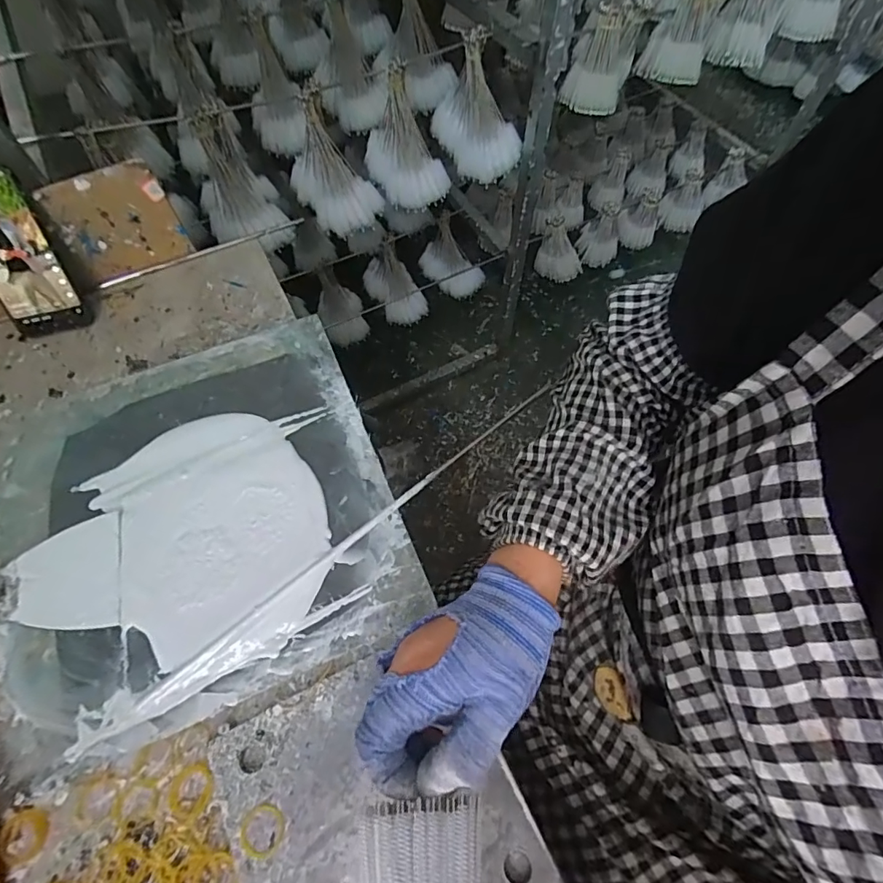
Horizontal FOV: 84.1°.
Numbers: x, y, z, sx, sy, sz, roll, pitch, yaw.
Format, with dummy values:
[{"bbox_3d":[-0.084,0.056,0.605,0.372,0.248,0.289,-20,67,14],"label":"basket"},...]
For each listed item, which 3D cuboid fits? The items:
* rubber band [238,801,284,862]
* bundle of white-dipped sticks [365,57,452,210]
[{"bbox_3d":[-0.125,0.271,0.341,0.030,0.004,0.032,0,63,0],"label":"rubber band"},{"bbox_3d":[-0.067,-0.531,0.852,0.098,0.187,0.174,-29,66,-14],"label":"bundle of white-dipped sticks"}]

